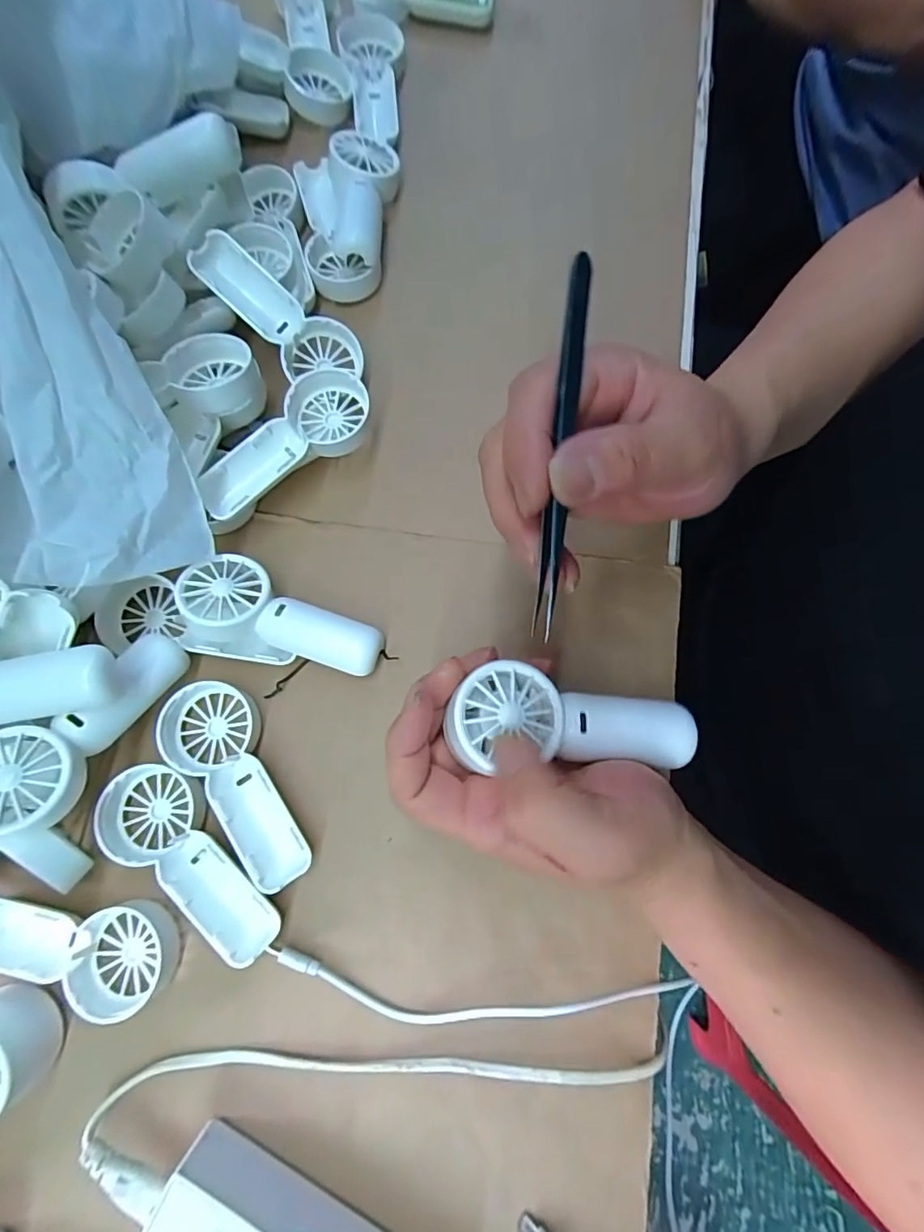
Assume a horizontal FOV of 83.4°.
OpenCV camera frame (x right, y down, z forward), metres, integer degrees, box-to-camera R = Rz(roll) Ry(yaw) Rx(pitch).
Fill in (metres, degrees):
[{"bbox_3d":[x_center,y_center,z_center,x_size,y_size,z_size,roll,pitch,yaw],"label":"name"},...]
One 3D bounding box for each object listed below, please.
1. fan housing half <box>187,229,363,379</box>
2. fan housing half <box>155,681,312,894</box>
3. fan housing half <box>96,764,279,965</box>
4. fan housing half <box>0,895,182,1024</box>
[{"bbox_3d":[-0.114,-0.179,0.315,0.106,0.022,0.039,34,78,-18],"label":"fan housing half"},{"bbox_3d":[-0.120,0.087,0.270,0.046,0.017,0.112,-27,76,-5],"label":"fan housing half"},{"bbox_3d":[-0.135,0.121,0.262,0.110,0.014,0.044,35,79,10],"label":"fan housing half"},{"bbox_3d":[-0.198,0.164,0.253,0.108,0.013,0.045,3,76,3],"label":"fan housing half"}]

